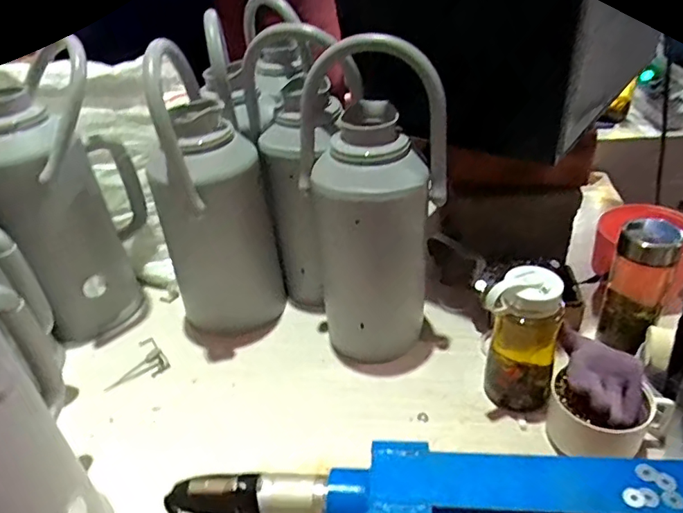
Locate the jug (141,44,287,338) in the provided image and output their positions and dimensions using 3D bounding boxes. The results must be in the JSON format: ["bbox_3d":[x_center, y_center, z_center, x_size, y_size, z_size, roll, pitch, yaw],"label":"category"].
[{"bbox_3d":[-0.193,-0.079,0.788,0.164,0.417,0.172,-13,36,-11],"label":"jug"}]

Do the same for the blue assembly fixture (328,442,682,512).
[{"bbox_3d":[0.183,0.272,0.425,0.381,0.172,0.133,1,36,10],"label":"blue assembly fixture"}]

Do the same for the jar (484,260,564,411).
[{"bbox_3d":[0.232,0.111,0.662,0.083,0.188,0.074,14,40,25],"label":"jar"}]

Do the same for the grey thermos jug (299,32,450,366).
[{"bbox_3d":[0.042,-0.067,0.729,0.170,0.416,0.157,-16,37,-15],"label":"grey thermos jug"}]

